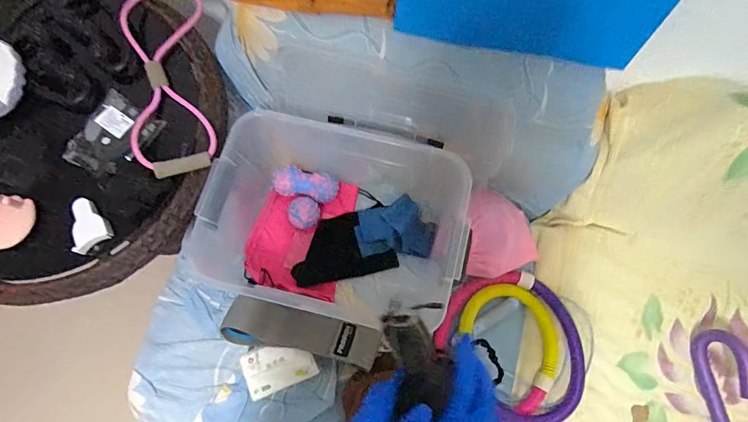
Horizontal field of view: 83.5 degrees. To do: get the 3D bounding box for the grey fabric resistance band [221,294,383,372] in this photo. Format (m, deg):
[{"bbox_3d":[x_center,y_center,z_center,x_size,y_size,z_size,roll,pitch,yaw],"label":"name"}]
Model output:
[{"bbox_3d":[-0.150,0.256,0.871,0.318,0.045,0.095,13,77,4],"label":"grey fabric resistance band"}]

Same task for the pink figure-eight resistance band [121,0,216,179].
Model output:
[{"bbox_3d":[-0.381,-0.251,0.779,0.137,0.042,0.388,-10,76,-2],"label":"pink figure-eight resistance band"}]

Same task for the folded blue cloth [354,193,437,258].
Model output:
[{"bbox_3d":[0.050,0.037,0.951,0.174,0.017,0.130,0,76,1],"label":"folded blue cloth"}]

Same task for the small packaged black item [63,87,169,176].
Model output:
[{"bbox_3d":[-0.470,-0.132,0.750,0.125,0.025,0.143,31,78,8],"label":"small packaged black item"}]

